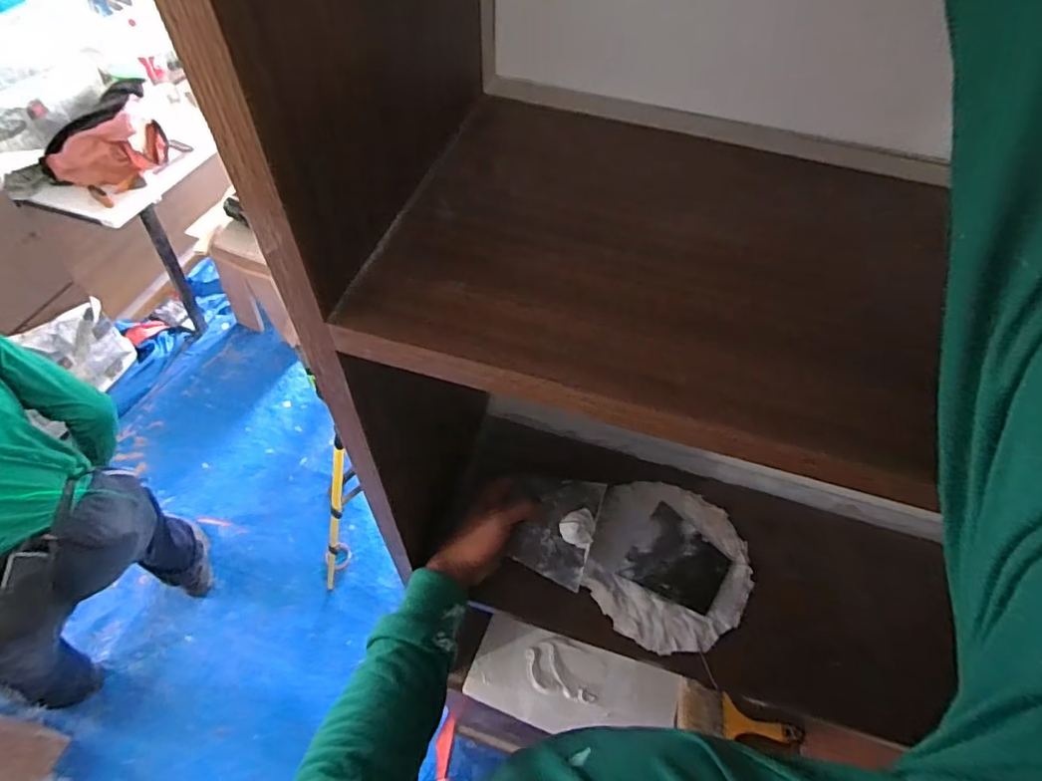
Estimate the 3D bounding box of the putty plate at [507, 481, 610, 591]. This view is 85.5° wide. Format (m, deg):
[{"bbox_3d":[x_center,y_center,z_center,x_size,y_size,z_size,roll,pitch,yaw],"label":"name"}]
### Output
[{"bbox_3d":[0.035,0.139,0.581,0.082,0.023,0.109,16,80,10],"label":"putty plate"}]

